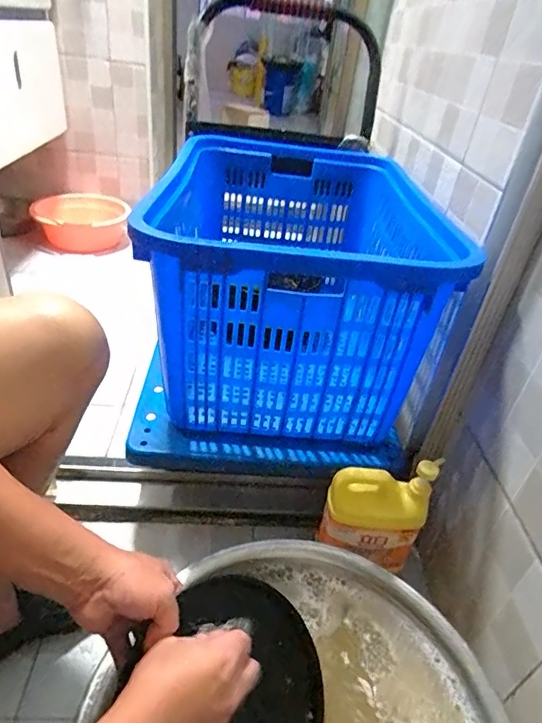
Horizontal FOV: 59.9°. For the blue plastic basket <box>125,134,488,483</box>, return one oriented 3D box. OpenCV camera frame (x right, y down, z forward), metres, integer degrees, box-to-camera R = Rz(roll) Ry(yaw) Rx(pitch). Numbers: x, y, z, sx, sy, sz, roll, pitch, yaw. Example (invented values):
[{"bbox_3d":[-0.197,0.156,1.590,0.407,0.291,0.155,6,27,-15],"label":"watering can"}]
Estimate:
[{"bbox_3d":[0.023,-0.170,0.934,0.464,0.360,0.688,5,36,-3],"label":"blue plastic basket"}]

